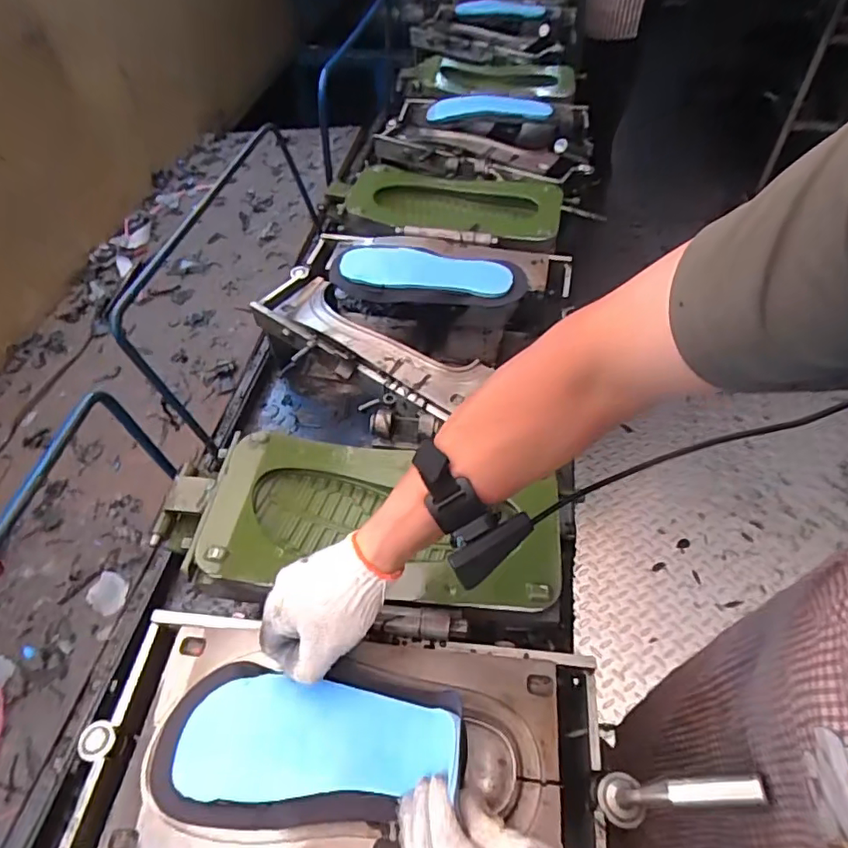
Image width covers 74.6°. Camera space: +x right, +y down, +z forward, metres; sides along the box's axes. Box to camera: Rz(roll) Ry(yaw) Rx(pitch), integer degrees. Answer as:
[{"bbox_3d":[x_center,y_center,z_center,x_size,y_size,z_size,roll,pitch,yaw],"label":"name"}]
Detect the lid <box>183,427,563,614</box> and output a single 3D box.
[{"bbox_3d":[-0.038,0.095,0.559,0.339,0.048,0.164,4,54,4],"label":"lid"}]

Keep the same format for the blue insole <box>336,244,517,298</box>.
[{"bbox_3d":[0.001,-0.223,0.798,0.246,0.015,0.096,11,55,9],"label":"blue insole"}]

